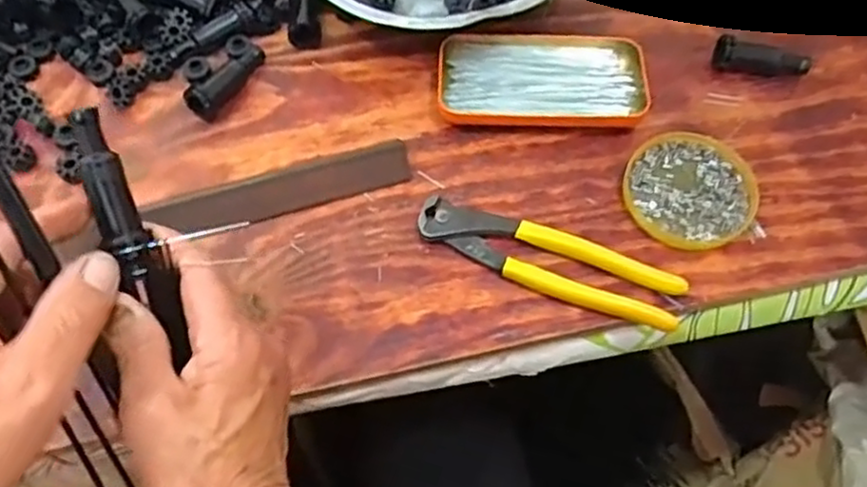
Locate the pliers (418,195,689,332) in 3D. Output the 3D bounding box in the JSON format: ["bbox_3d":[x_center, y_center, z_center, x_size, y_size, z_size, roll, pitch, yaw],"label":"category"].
[{"bbox_3d":[0.070,0.010,0.437,0.162,0.014,0.044,18,61,9],"label":"pliers"}]

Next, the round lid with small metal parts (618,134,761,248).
[{"bbox_3d":[0.169,-0.036,0.469,0.082,0.009,0.086,0,60,-1],"label":"round lid with small metal parts"}]

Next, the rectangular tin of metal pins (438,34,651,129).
[{"bbox_3d":[0.077,-0.119,0.509,0.143,0.017,0.081,2,60,0],"label":"rectangular tin of metal pins"}]

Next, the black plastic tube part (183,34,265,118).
[{"bbox_3d":[-0.156,-0.125,0.504,0.043,0.023,0.075,28,63,14],"label":"black plastic tube part"}]

